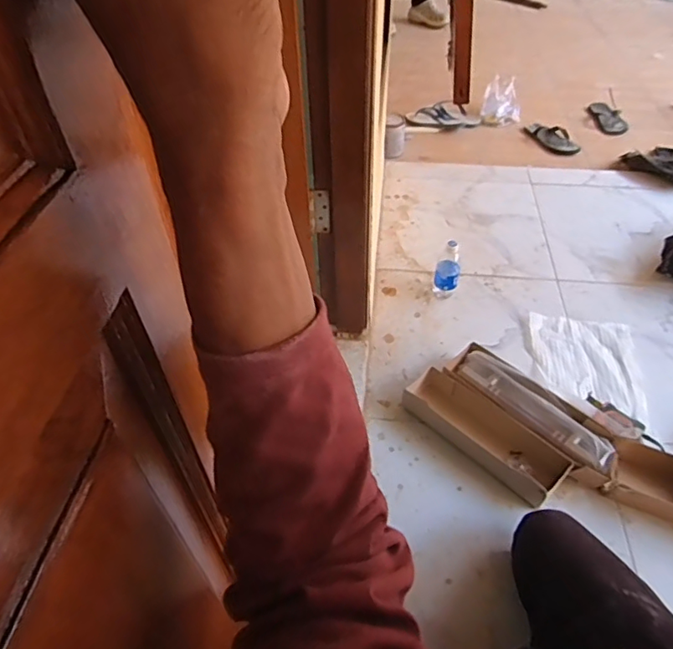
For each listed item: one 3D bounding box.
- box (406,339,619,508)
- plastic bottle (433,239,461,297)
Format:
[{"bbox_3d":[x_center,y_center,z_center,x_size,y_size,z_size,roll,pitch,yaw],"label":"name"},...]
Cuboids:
[{"bbox_3d":[0.363,0.205,1.084,0.385,0.059,0.227,34,56,30],"label":"box"},{"bbox_3d":[0.293,-0.150,1.346,0.064,0.157,0.070,13,48,14],"label":"plastic bottle"}]

